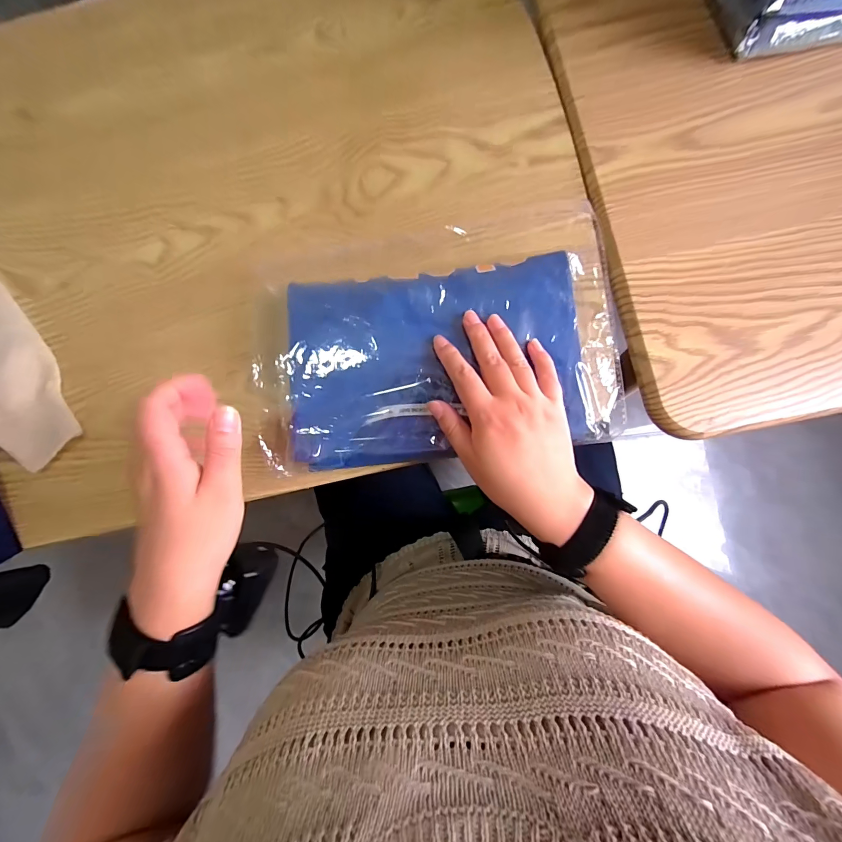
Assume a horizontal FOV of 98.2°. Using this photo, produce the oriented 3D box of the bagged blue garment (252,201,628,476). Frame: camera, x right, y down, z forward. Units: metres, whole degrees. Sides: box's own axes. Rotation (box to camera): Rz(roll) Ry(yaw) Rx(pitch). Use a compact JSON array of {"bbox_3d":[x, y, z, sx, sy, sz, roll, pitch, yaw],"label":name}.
[{"bbox_3d":[0.017,-0.075,0.320,0.305,0.049,0.217,-7,82,4],"label":"bagged blue garment"}]

